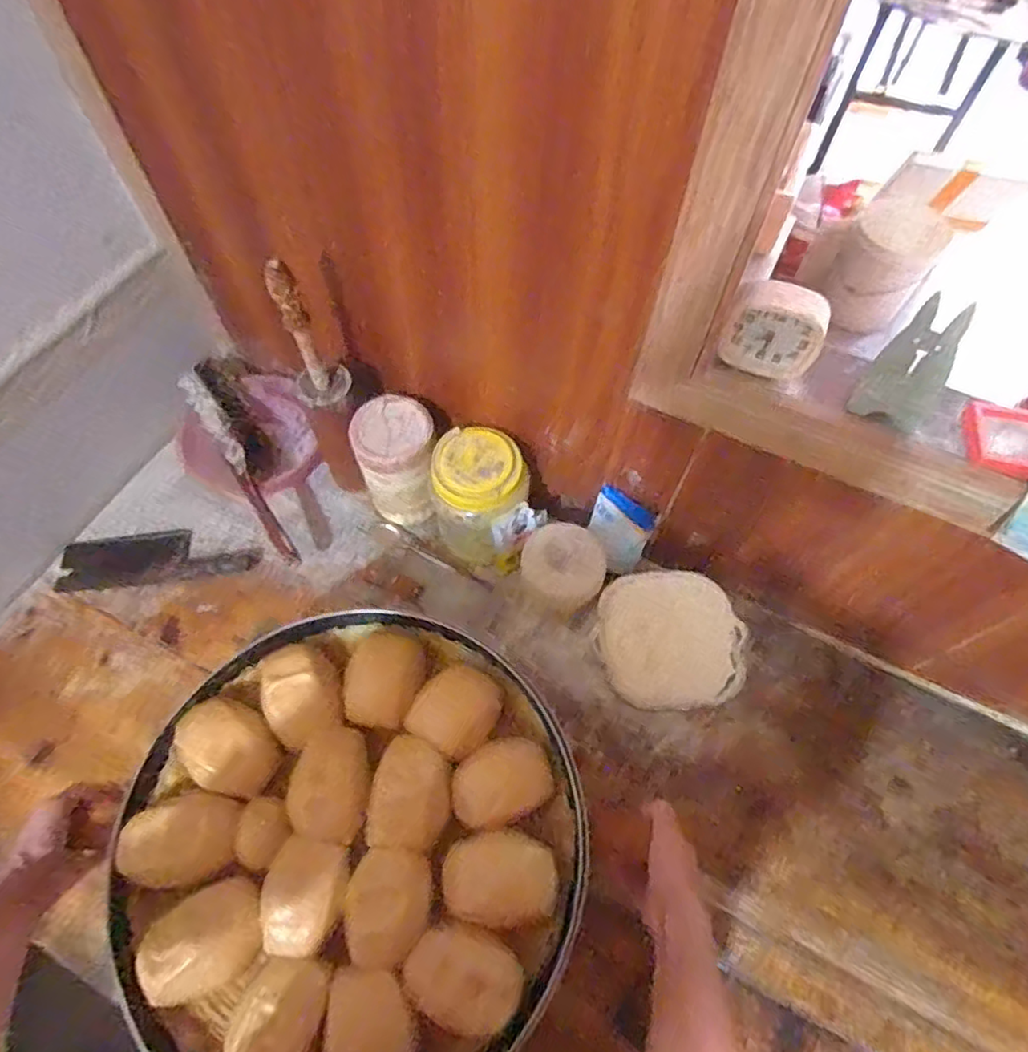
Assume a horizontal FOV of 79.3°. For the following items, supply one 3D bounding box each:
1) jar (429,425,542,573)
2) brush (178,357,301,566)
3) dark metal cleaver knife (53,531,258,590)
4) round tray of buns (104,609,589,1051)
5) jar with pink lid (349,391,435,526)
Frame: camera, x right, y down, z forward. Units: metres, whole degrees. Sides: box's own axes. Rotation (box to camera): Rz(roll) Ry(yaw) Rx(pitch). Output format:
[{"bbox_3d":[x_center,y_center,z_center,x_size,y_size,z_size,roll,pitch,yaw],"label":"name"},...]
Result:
[{"bbox_3d":[-0.045,-0.033,0.891,0.133,0.186,0.137,1,59,-1],"label":"jar"},{"bbox_3d":[-0.417,-0.101,0.968,0.083,0.108,0.354,-24,79,-10],"label":"brush"},{"bbox_3d":[-0.538,0.045,0.949,0.293,0.020,0.079,-8,62,-2],"label":"dark metal cleaver knife"},{"bbox_3d":[-0.155,0.292,0.606,0.428,0.048,0.421,-1,62,2],"label":"round tray of buns"},{"bbox_3d":[-0.166,-0.088,0.928,0.109,0.195,0.113,1,59,-1],"label":"jar with pink lid"}]

